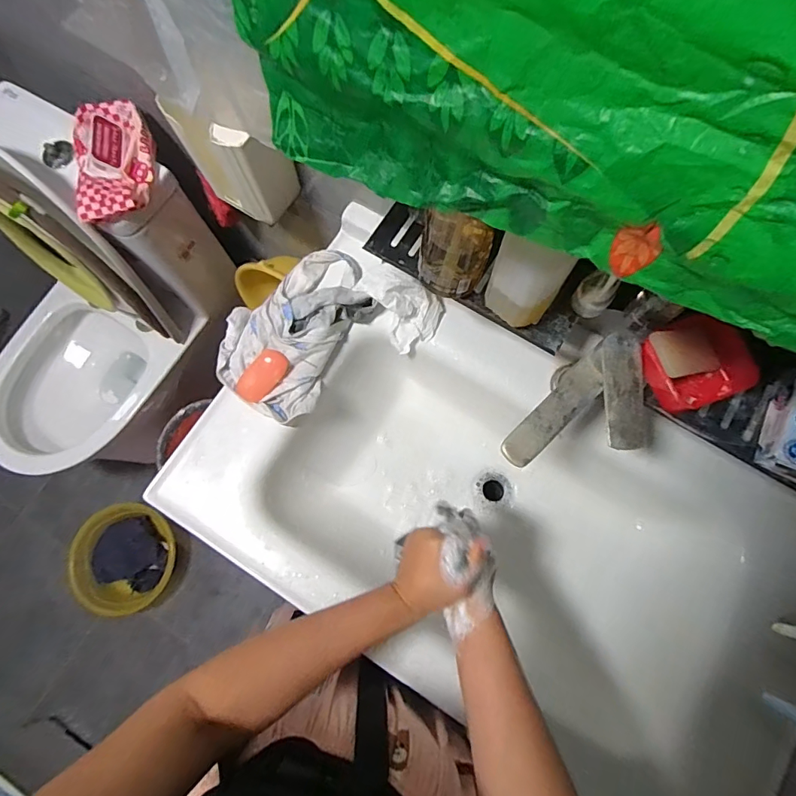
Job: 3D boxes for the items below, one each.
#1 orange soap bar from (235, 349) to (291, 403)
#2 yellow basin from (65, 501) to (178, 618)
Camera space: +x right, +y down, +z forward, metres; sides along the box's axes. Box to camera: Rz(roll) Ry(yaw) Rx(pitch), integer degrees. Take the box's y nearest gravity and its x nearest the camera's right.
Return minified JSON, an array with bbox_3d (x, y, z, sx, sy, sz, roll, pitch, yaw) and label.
[{"bbox_3d":[-0.180,-0.029,0.614,0.042,0.021,0.076,41,81,10],"label":"orange soap bar"},{"bbox_3d":[-0.766,0.456,1.282,0.262,0.087,0.303,22,78,6],"label":"yellow basin"}]

